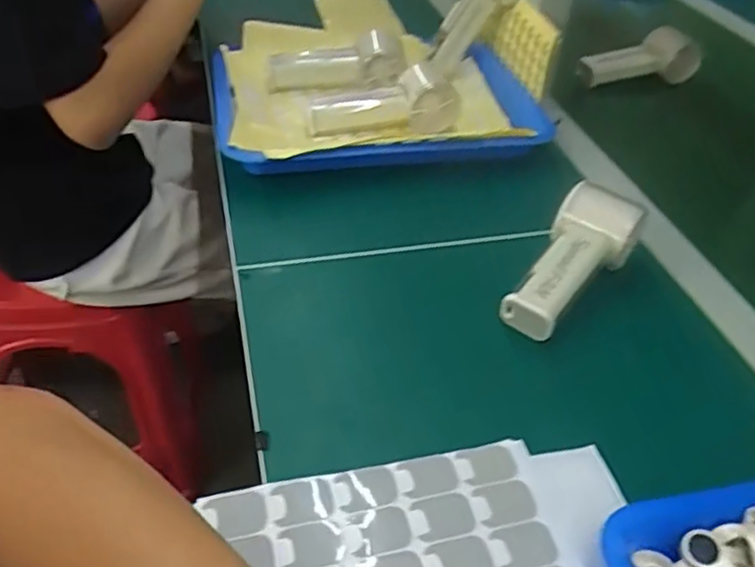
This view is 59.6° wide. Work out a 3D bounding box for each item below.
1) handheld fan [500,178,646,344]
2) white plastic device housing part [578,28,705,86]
[{"bbox_3d":[0.154,-0.022,0.509,0.060,0.050,0.154,27,46,25],"label":"handheld fan"},{"bbox_3d":[0.331,-0.279,0.823,0.168,0.055,0.047,-6,43,-13],"label":"white plastic device housing part"}]

